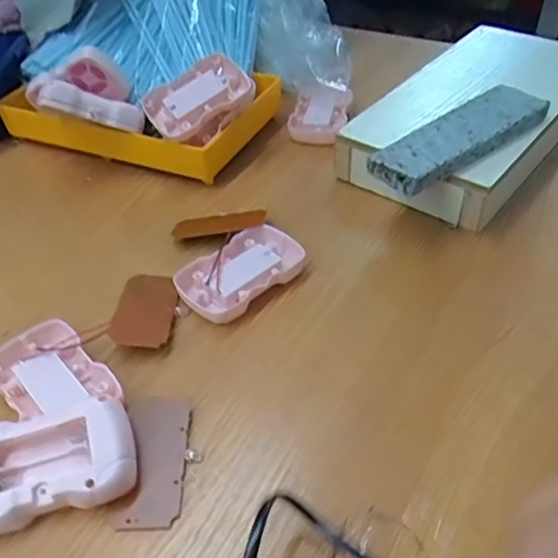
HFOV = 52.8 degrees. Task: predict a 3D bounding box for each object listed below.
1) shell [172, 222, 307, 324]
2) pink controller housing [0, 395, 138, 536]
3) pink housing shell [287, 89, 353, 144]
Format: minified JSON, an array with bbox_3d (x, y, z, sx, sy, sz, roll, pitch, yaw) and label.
[{"bbox_3d":[-0.027,-0.005,0.398,0.058,0.020,0.088,31,54,31],"label":"shell"},{"bbox_3d":[-0.118,0.095,0.287,0.083,0.018,0.051,-14,68,-7],"label":"pink controller housing"},{"bbox_3d":[0.038,-0.155,0.540,0.055,0.032,0.063,10,45,15],"label":"pink housing shell"}]

